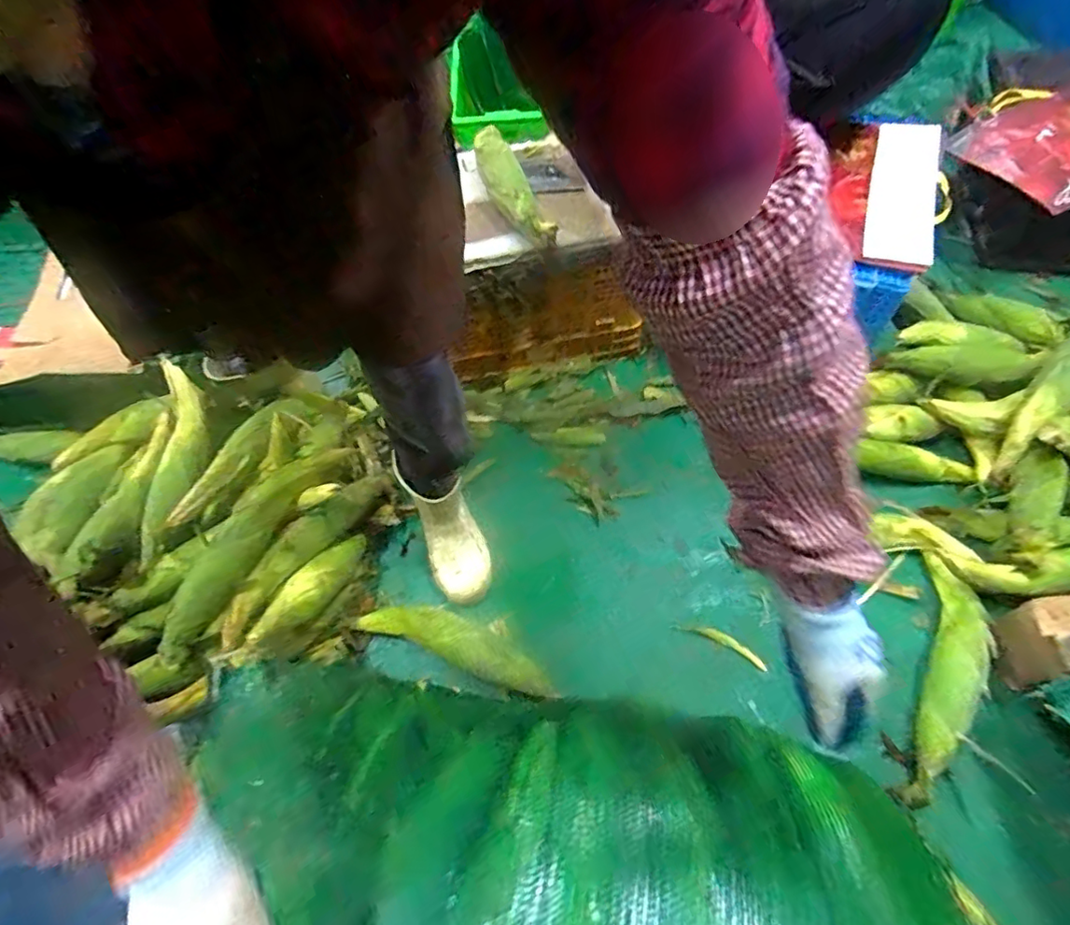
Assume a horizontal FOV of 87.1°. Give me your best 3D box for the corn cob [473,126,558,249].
[{"bbox_3d":[-0.049,-0.515,1.047,0.074,0.066,0.282,-24,74,-9],"label":"corn cob"}]

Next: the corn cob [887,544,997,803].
[{"bbox_3d":[0.653,0.344,0.901,0.107,0.059,0.386,20,64,15],"label":"corn cob"}]

